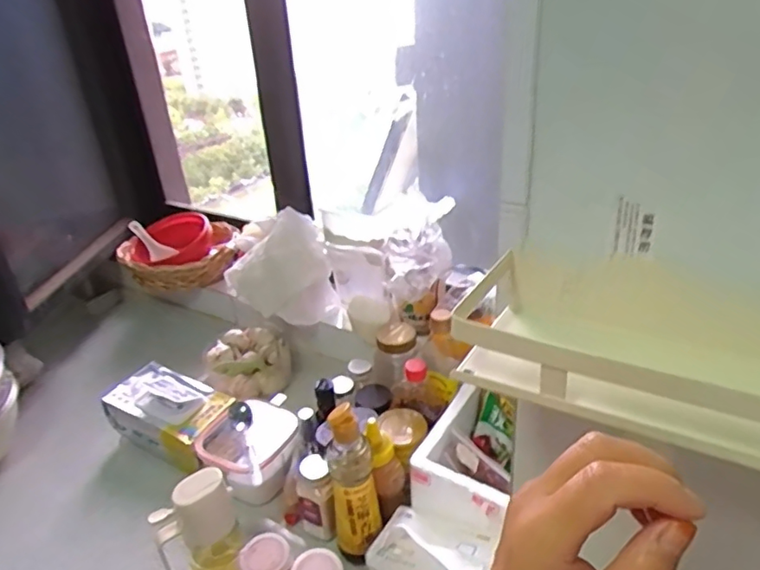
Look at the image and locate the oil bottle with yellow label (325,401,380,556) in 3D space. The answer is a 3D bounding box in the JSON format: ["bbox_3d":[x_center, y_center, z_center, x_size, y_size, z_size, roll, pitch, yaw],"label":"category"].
[{"bbox_3d":[-0.036,0.246,0.722,0.060,0.207,0.059,-8,30,-6],"label":"oil bottle with yellow label"}]

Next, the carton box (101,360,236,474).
[{"bbox_3d":[-0.353,0.219,0.978,0.220,0.089,0.126,14,34,29],"label":"carton box"}]

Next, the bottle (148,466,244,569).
[{"bbox_3d":[-0.221,0.322,0.709,0.097,0.188,0.072,-18,32,-23],"label":"bottle"}]

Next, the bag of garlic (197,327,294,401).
[{"bbox_3d":[-0.257,0.153,1.108,0.148,0.085,0.147,12,34,27],"label":"bag of garlic"}]

